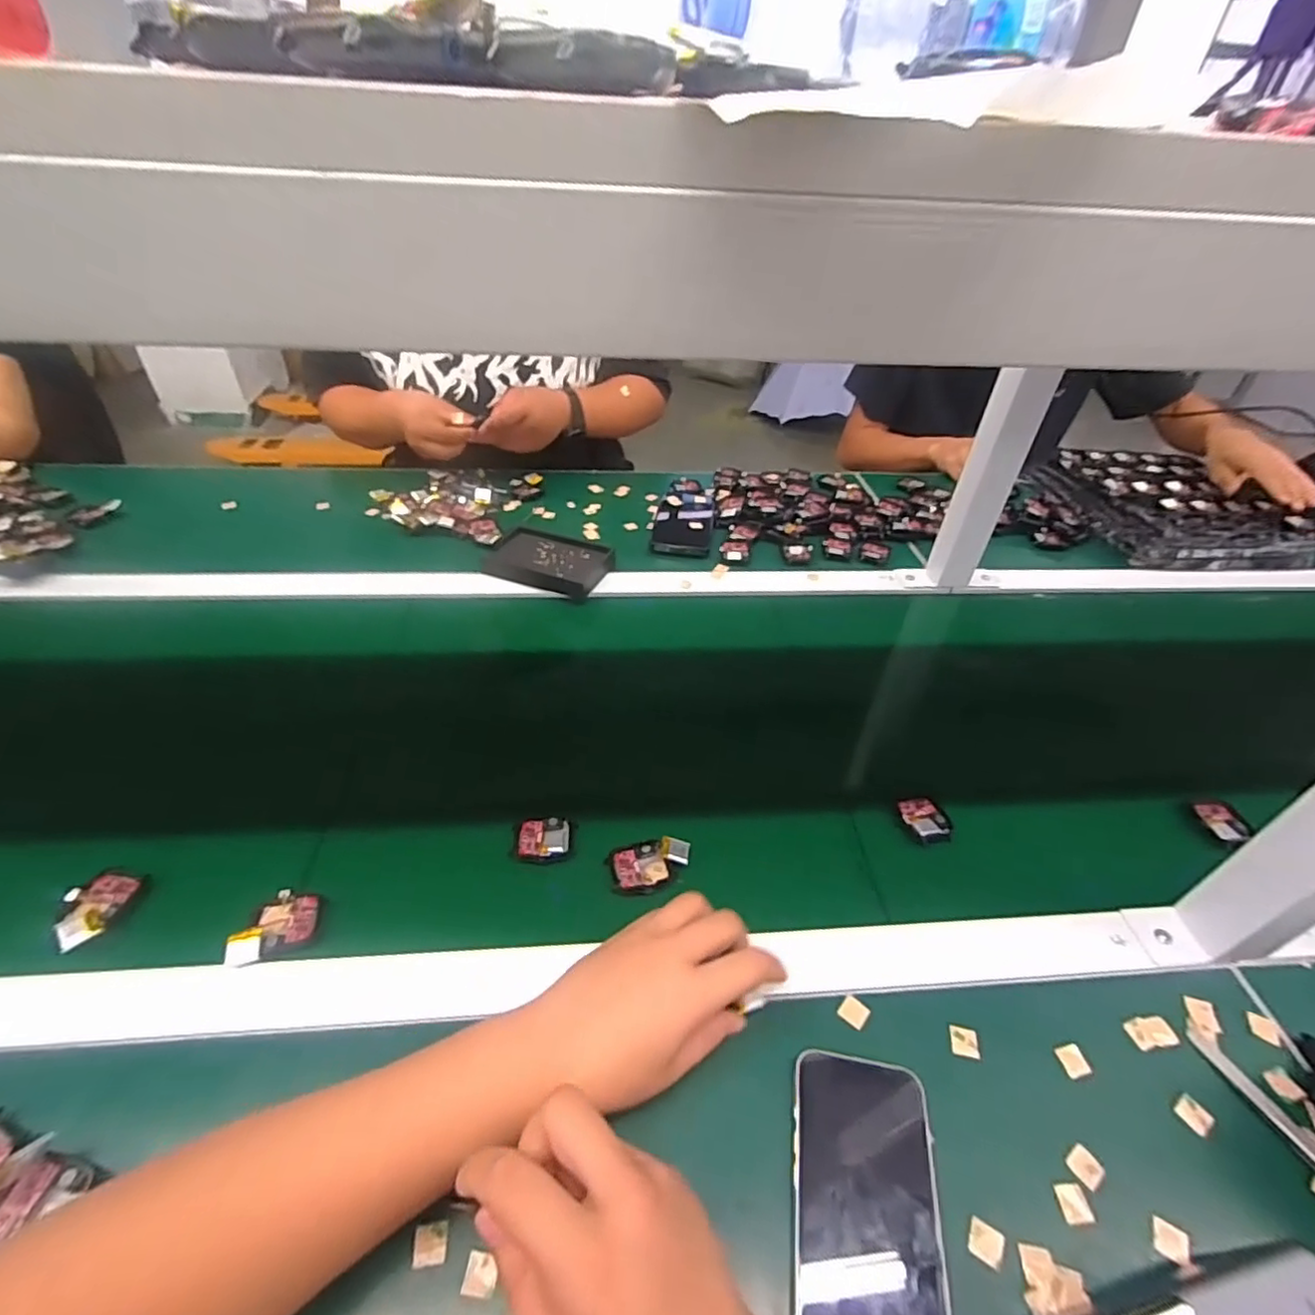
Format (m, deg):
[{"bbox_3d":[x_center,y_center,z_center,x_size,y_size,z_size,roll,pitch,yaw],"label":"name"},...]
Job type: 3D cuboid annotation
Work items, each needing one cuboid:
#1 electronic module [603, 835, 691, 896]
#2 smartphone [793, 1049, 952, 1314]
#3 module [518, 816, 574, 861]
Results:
[{"bbox_3d":[-0.004,0.151,0.456,0.058,0.011,0.040,-6,43,-12],"label":"electronic module"},{"bbox_3d":[0.106,0.280,0.311,0.072,0.017,0.135,9,42,4],"label":"smartphone"},{"bbox_3d":[-0.085,0.137,0.470,0.040,0.005,0.035,0,42,-6],"label":"module"}]

